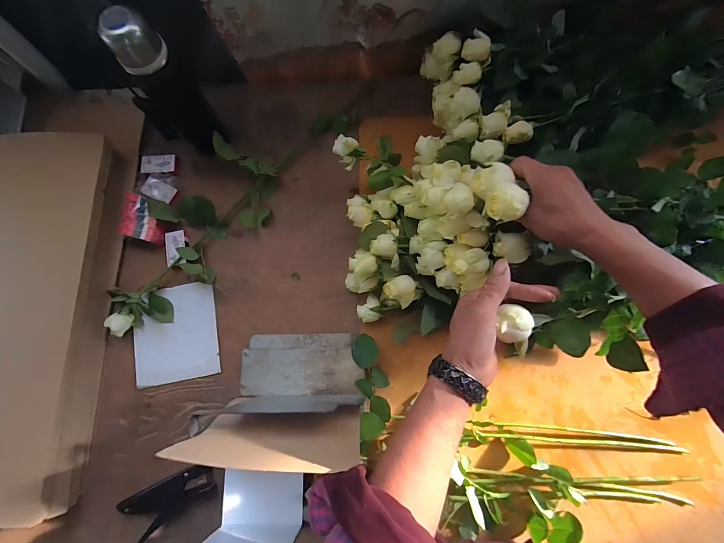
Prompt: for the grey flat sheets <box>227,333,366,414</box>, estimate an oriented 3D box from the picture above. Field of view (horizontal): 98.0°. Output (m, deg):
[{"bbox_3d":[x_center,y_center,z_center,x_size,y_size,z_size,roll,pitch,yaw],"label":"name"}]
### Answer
[{"bbox_3d":[-0.107,0.178,0.561,0.210,0.027,0.131,-2,79,1],"label":"grey flat sheets"}]

